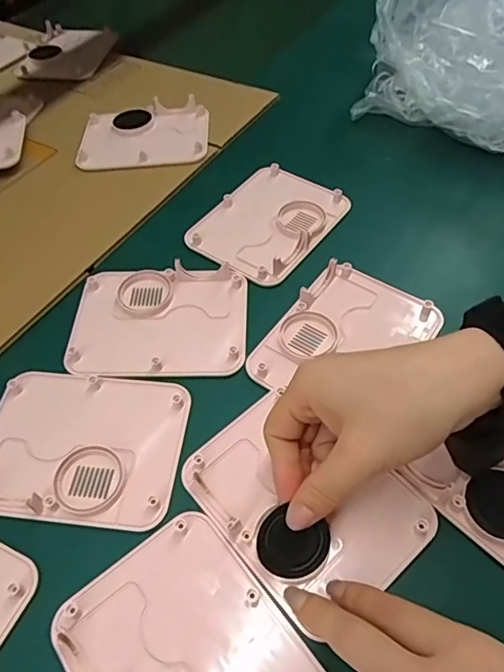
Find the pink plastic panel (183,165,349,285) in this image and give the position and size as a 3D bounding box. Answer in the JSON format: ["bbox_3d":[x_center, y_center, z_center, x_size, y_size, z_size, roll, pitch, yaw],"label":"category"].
[{"bbox_3d":[0.016,-0.100,0.444,0.092,0.010,0.125,28,60,23],"label":"pink plastic panel"}]

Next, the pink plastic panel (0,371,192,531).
[{"bbox_3d":[-0.106,0.066,0.328,0.123,0.009,0.095,4,53,7],"label":"pink plastic panel"}]

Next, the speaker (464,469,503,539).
[{"bbox_3d":[0.140,0.094,0.295,0.038,0.006,0.036,-2,53,2],"label":"speaker"}]

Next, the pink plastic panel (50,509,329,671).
[{"bbox_3d":[-0.030,0.157,0.256,0.096,0.010,0.126,-34,58,-20],"label":"pink plastic panel"}]

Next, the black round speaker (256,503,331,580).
[{"bbox_3d":[0.021,0.111,0.279,0.036,0.008,0.031,23,76,6],"label":"black round speaker"}]

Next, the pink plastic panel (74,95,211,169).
[{"bbox_3d":[-0.105,-0.197,0.520,0.122,0.011,0.096,-2,53,3],"label":"pink plastic panel"}]

